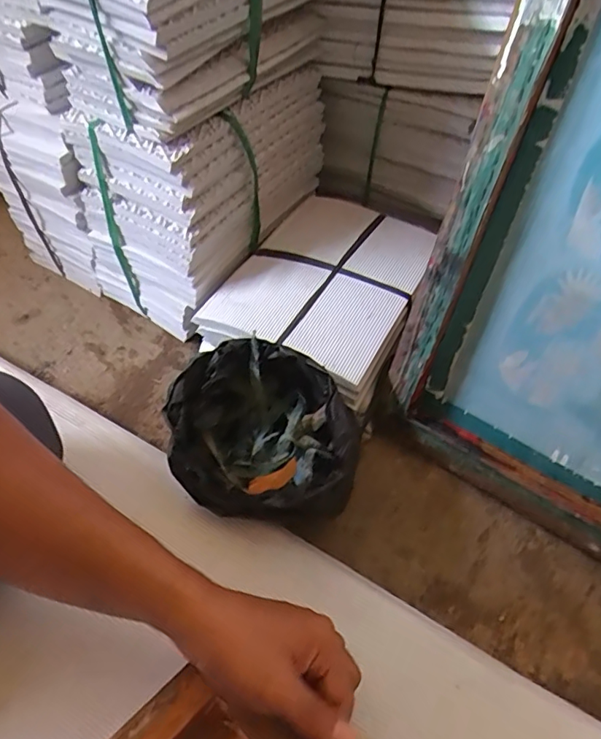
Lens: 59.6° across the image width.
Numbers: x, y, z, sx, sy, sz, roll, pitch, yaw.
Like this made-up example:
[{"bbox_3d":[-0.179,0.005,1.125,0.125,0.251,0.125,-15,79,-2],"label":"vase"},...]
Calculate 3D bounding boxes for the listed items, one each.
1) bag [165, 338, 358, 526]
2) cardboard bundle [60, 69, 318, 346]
[{"bbox_3d":[-0.035,0.060,0.494,0.170,0.095,0.157,6,50,5],"label":"bag"},{"bbox_3d":[-0.109,-0.230,0.674,0.170,0.233,0.301,26,54,21],"label":"cardboard bundle"}]

